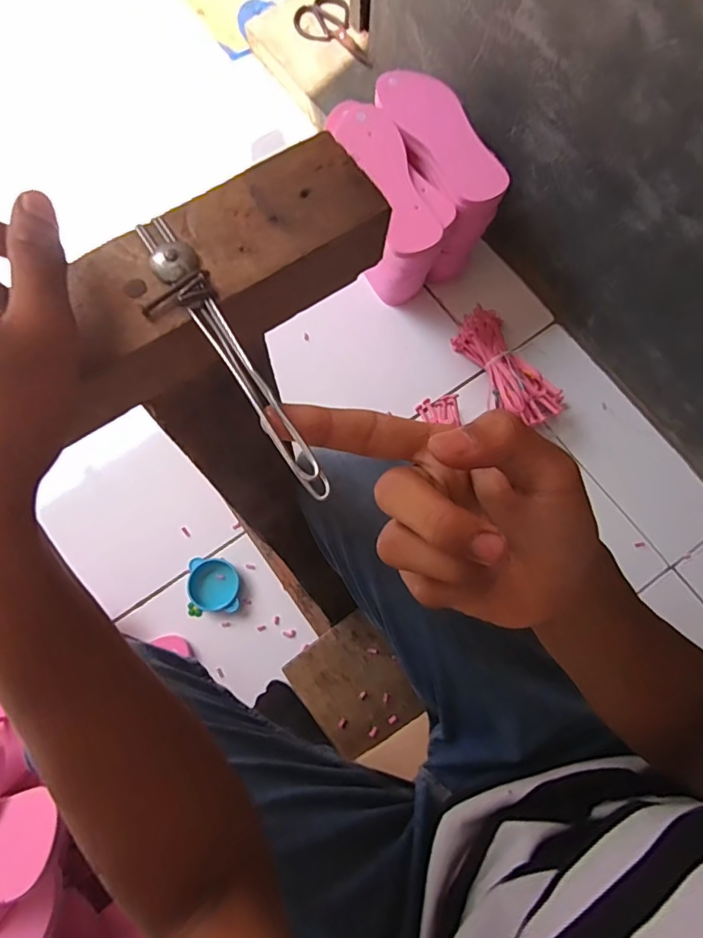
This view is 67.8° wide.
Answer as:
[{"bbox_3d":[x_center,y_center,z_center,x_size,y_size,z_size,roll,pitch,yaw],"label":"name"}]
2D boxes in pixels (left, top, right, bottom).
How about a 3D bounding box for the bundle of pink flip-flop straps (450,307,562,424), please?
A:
[{"bbox_3d":[0.234,-0.153,0.804,0.087,0.053,0.205,-37,78,-10],"label":"bundle of pink flip-flop straps"}]

